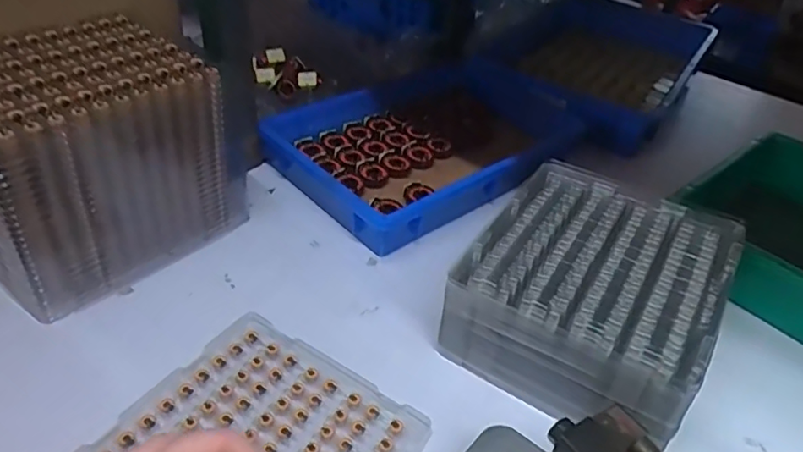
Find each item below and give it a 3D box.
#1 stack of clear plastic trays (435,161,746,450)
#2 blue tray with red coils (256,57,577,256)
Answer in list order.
[{"bbox_3d":[0.177,0.057,0.543,0.207,0.077,0.257,25,45,24],"label":"stack of clear plastic trays"},{"bbox_3d":[0.038,-0.117,0.778,0.375,0.057,0.271,-26,48,-29],"label":"blue tray with red coils"}]

